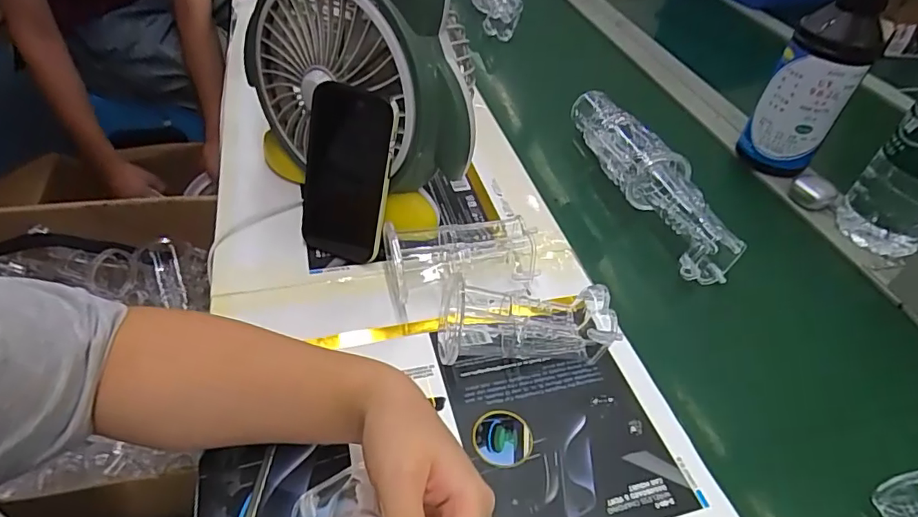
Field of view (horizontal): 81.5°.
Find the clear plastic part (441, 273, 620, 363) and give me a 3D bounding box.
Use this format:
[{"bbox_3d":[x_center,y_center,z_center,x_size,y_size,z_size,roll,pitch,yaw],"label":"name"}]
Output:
[{"bbox_3d":[0.053,0.055,0.427,0.136,0.047,0.063,2,44,-3],"label":"clear plastic part"}]

